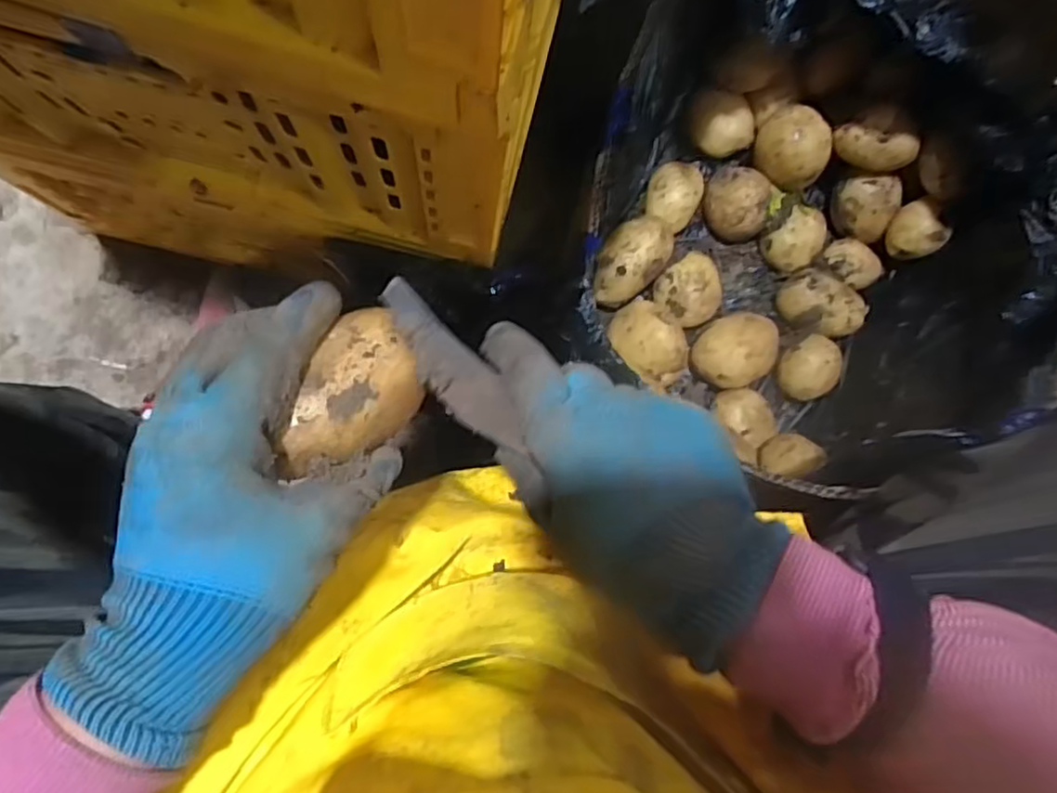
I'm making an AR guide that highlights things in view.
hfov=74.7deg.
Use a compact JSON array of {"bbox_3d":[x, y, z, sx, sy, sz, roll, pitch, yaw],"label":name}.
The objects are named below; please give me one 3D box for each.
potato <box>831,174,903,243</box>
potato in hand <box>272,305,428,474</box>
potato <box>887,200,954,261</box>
[{"bbox_3d":[0.359,-0.203,0.737,0.057,0.062,0.071,-35,89,-7],"label":"potato"},{"bbox_3d":[-0.070,-0.002,0.288,0.045,0.038,0.070,14,84,-4],"label":"potato in hand"},{"bbox_3d":[0.397,-0.170,0.720,0.047,0.048,0.057,-21,87,-7],"label":"potato"}]

